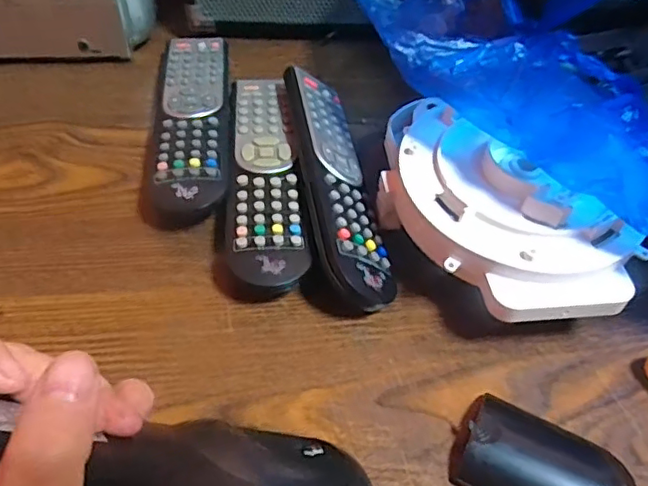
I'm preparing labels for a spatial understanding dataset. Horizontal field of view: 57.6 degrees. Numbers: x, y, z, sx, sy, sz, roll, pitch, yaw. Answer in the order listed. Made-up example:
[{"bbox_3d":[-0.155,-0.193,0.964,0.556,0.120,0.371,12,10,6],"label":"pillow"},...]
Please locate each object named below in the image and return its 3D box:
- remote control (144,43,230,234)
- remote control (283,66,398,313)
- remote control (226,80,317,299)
[{"bbox_3d":[-0.092,-0.087,0.417,0.054,0.027,0.189,-1,50,-6],"label":"remote control"},{"bbox_3d":[0.004,-0.039,0.372,0.050,0.025,0.192,17,43,-31],"label":"remote control"},{"bbox_3d":[-0.038,-0.043,0.381,0.046,0.027,0.193,-3,50,-7],"label":"remote control"}]

